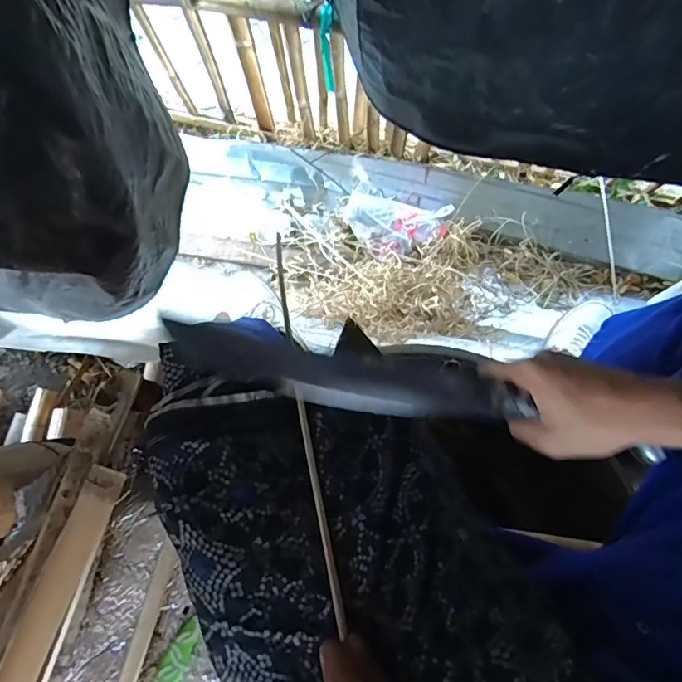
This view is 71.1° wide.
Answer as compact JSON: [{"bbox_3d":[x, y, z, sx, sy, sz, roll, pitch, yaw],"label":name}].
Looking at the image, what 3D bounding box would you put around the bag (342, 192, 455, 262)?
[{"bbox_3d":[0.115,-0.251,1.075,0.236,0.057,0.130,13,78,2],"label":"bag"}]

